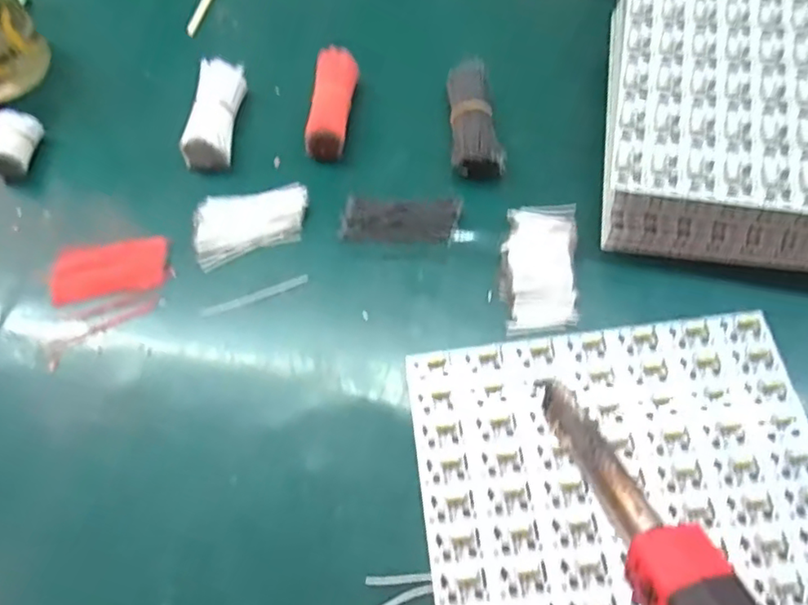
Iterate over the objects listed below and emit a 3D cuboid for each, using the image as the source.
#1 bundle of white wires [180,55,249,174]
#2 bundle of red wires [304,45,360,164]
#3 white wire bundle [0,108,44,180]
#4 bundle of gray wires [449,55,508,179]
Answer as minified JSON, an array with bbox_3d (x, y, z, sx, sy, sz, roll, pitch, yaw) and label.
[{"bbox_3d":[-0.156,-0.153,0.511,0.036,0.031,0.092,5,67,5],"label":"bundle of white wires"},{"bbox_3d":[-0.058,-0.164,0.508,0.032,0.025,0.098,5,67,5],"label":"bundle of red wires"},{"bbox_3d":[-0.328,-0.132,0.515,0.033,0.031,0.056,7,67,6],"label":"white wire bundle"},{"bbox_3d":[0.053,-0.144,0.492,0.037,0.033,0.095,-8,66,-1],"label":"bundle of gray wires"}]

